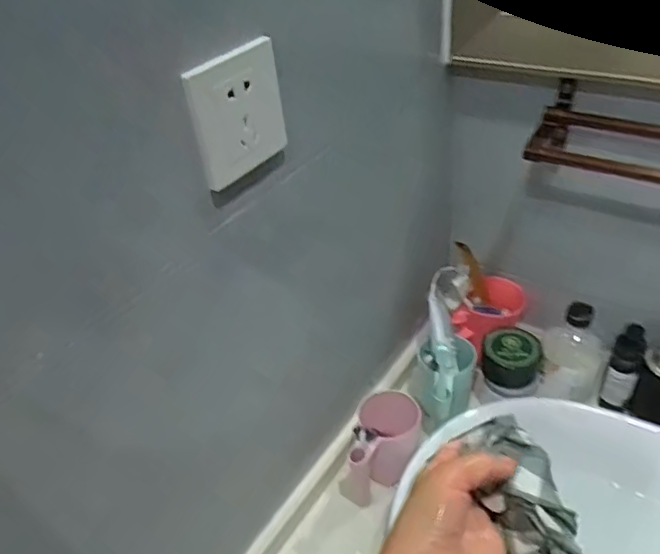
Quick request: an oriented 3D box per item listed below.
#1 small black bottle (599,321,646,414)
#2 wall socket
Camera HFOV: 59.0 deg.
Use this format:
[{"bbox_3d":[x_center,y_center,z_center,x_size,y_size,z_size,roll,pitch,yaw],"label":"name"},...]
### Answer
[{"bbox_3d":[0.378,0.121,0.749,0.037,0.144,0.031,15,44,25],"label":"small black bottle"},{"bbox_3d":[-0.067,-0.119,0.429,0.007,0.089,0.091,18,45,28],"label":"wall socket"}]

